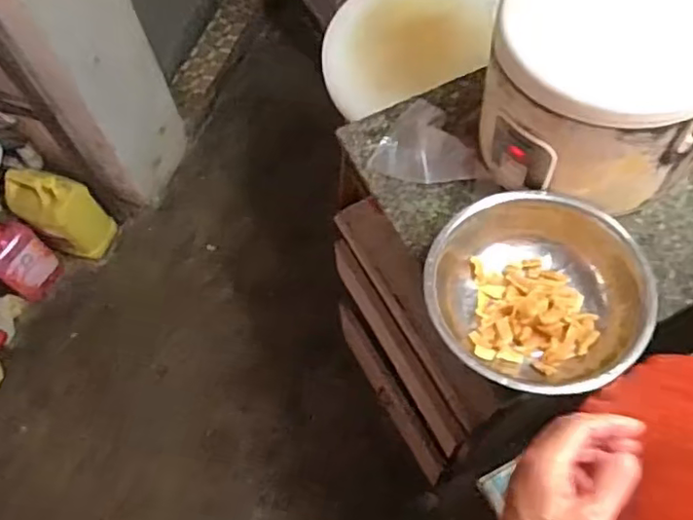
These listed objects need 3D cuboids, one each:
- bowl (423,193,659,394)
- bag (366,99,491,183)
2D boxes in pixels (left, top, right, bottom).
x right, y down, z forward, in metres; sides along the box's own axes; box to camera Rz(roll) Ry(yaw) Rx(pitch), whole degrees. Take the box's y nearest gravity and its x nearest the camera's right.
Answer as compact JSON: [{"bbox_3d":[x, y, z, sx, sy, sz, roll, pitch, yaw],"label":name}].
[{"bbox_3d":[0.208,0.045,0.672,0.223,0.085,0.226,-2,62,3],"label":"bowl"},{"bbox_3d":[0.126,-0.163,0.830,0.153,0.026,0.144,22,66,14],"label":"bag"}]

